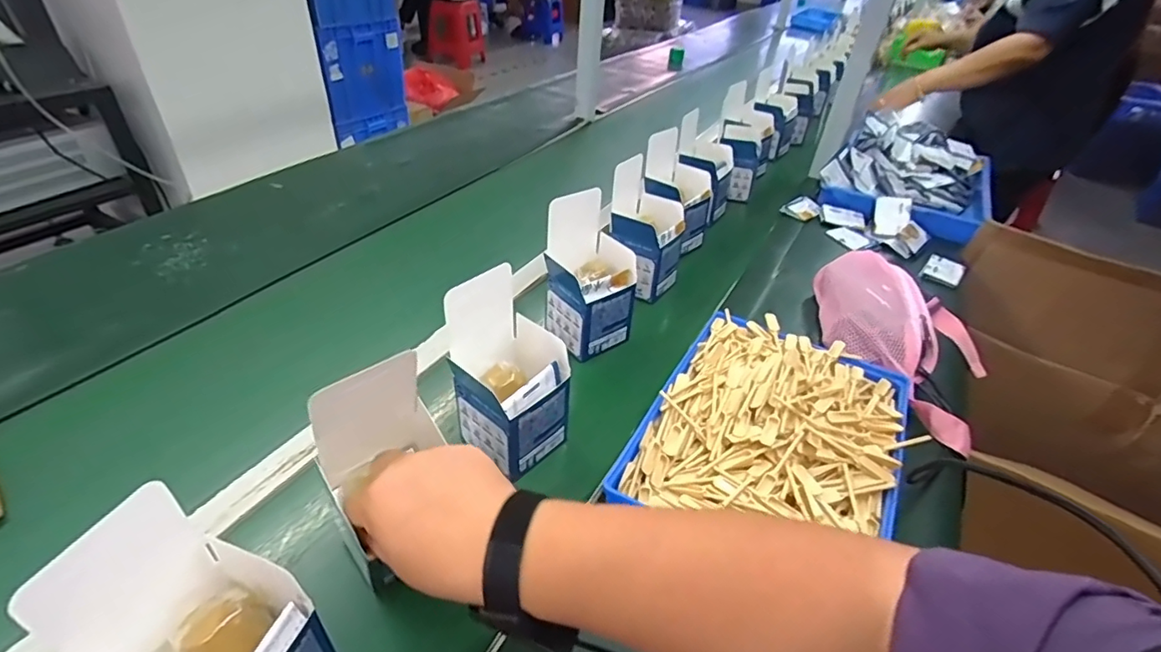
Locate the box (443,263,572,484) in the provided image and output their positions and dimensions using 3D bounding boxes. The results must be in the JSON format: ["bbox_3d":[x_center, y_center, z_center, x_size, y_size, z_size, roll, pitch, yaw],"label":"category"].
[{"bbox_3d":[-0.064,0.047,0.528,0.088,0.175,0.100,31,46,30],"label":"box"}]

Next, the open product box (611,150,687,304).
[{"bbox_3d":[0.090,-0.138,0.792,0.107,0.161,0.093,19,41,19],"label":"open product box"}]

